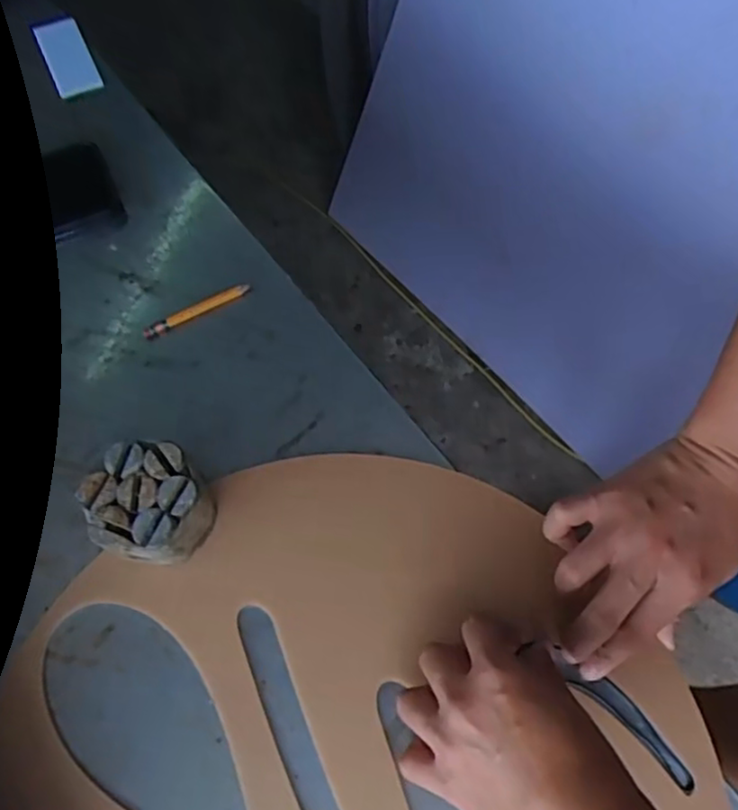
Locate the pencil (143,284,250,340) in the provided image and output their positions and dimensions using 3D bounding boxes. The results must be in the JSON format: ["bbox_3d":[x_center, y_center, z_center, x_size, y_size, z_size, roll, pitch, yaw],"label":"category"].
[{"bbox_3d":[-0.133,-0.074,0.523,0.087,0.009,0.010,-29,71,-12],"label":"pencil"}]

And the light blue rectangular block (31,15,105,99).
[{"bbox_3d":[-0.277,-0.319,0.619,0.040,0.018,0.088,-24,70,-10],"label":"light blue rectangular block"}]

